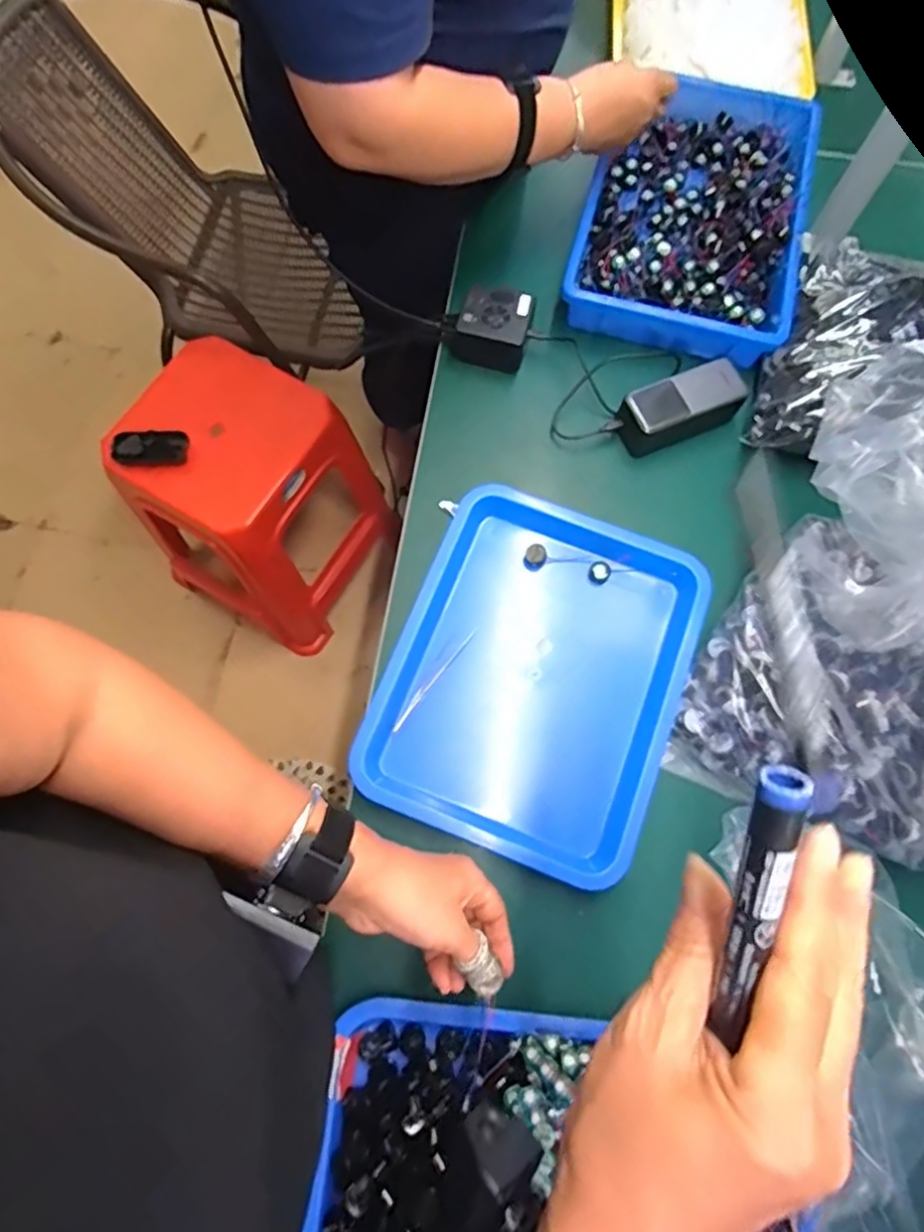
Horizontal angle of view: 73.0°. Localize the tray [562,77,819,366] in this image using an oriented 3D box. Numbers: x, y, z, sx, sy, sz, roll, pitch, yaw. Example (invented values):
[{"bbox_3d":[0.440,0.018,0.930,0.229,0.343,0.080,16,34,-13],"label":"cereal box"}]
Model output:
[{"bbox_3d":[0.277,-0.489,0.739,0.251,0.043,0.396,16,74,4],"label":"tray"}]

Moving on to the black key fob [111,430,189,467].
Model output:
[{"bbox_3d":[-0.471,-0.253,0.941,0.107,0.022,0.048,-2,73,-1],"label":"black key fob"}]

